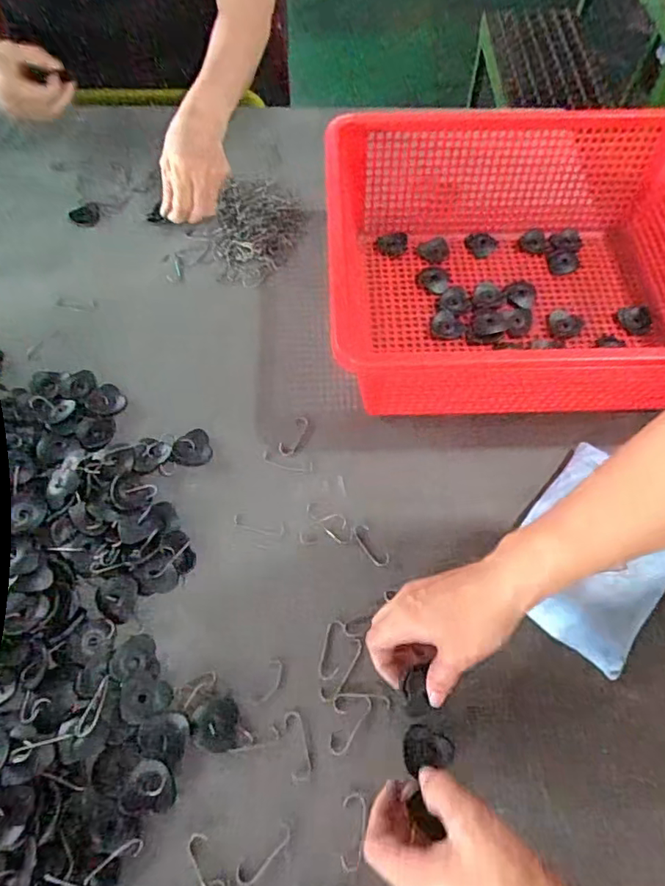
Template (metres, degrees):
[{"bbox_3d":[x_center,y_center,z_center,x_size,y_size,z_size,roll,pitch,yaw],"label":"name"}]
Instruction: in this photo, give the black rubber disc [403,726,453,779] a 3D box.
[{"bbox_3d":[0.067,0.216,0.401,0.036,0.006,0.029,-18,64,-11],"label":"black rubber disc"}]

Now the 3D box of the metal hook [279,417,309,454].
[{"bbox_3d":[-0.034,-0.006,0.520,0.018,0.006,0.042,27,64,12],"label":"metal hook"}]

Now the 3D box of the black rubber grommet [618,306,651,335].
[{"bbox_3d":[0.313,-0.127,0.581,0.032,0.007,0.031,-21,87,-2],"label":"black rubber grommet"}]

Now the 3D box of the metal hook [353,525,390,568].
[{"bbox_3d":[0.032,0.086,0.473,0.017,0.004,0.040,-33,67,-18],"label":"metal hook"}]

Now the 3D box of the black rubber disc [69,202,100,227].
[{"bbox_3d":[-0.288,-0.265,0.654,0.031,0.005,0.032,1,62,-1],"label":"black rubber disc"}]

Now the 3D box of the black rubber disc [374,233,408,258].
[{"bbox_3d":[0.068,-0.221,0.631,0.039,0.007,0.029,-19,64,-11],"label":"black rubber disc"}]

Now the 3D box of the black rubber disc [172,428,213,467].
[{"bbox_3d":[-0.128,0.004,0.511,0.033,0.004,0.036,1,62,-1],"label":"black rubber disc"}]

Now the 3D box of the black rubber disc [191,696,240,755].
[{"bbox_3d":[-0.085,0.205,0.409,0.032,0.005,0.034,1,62,-1],"label":"black rubber disc"}]

